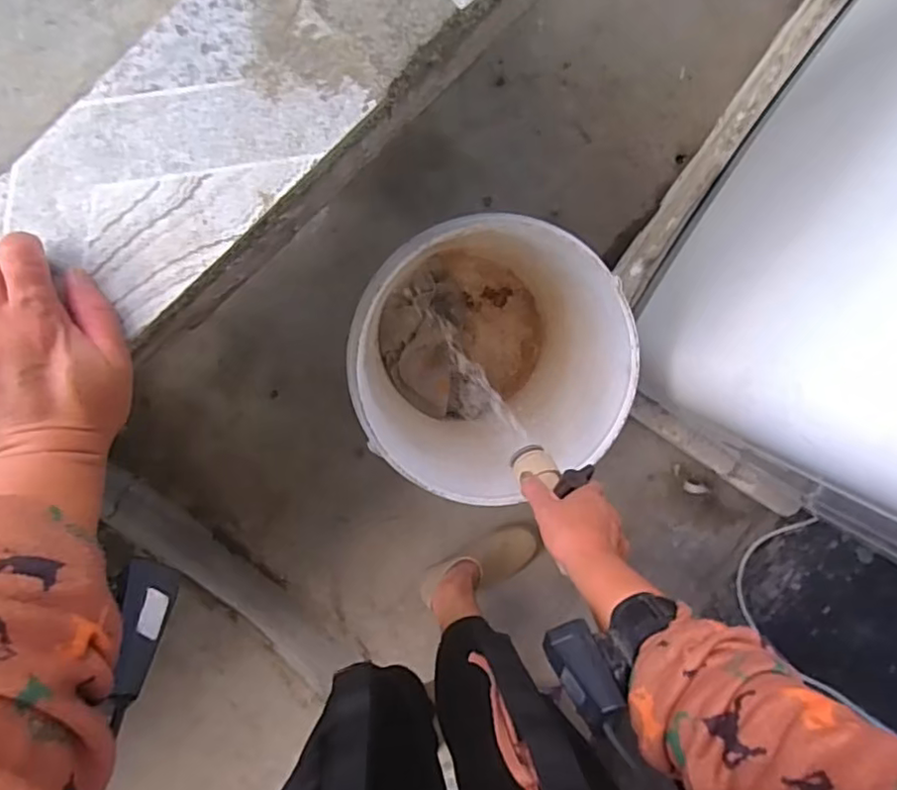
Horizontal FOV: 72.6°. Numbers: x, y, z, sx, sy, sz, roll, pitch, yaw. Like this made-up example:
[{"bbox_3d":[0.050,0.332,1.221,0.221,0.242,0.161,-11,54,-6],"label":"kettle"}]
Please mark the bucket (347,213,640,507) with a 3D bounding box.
[{"bbox_3d":[0.041,-0.054,0.834,0.298,0.384,0.292,0,98,-3],"label":"bucket"}]

